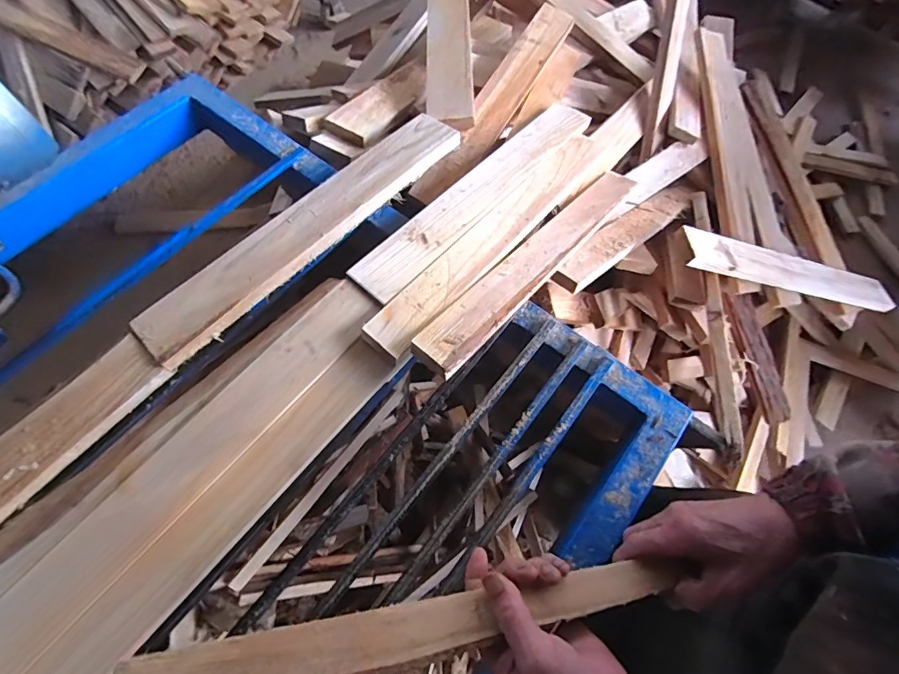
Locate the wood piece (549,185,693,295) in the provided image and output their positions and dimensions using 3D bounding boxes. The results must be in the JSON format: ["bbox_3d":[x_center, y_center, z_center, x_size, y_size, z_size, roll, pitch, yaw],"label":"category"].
[{"bbox_3d":[0.296,-0.175,0.720,0.060,0.020,0.437,44,55,15],"label":"wood piece"}]

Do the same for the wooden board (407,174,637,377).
[{"bbox_3d":[0.124,-0.112,0.592,0.058,0.018,0.497,38,57,13],"label":"wooden board"}]

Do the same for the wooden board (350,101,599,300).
[{"bbox_3d":[0.051,-0.217,0.613,0.064,0.032,0.490,38,71,13],"label":"wooden board"}]

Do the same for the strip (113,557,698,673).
[{"bbox_3d":[-0.015,0.211,0.322,0.394,0.017,0.035,-3,67,-13],"label":"strip"}]

